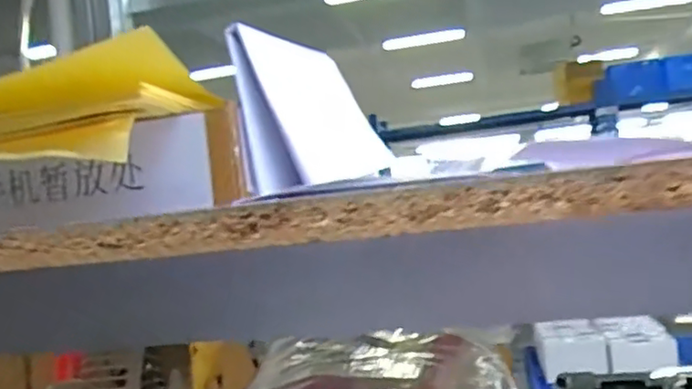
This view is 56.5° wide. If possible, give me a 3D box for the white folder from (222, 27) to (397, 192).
[{"bbox_3d":[-0.015,-0.055,0.428,0.042,0.099,0.161,-7,-1,25],"label":"white folder"}]

